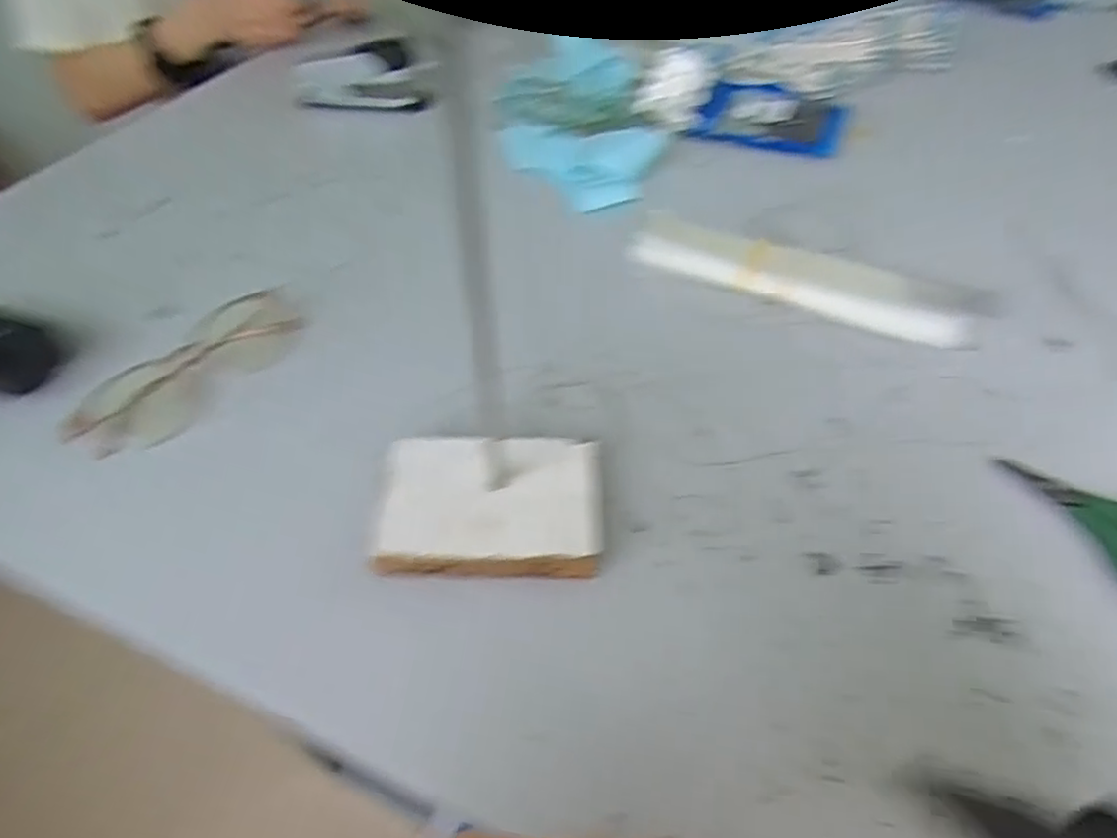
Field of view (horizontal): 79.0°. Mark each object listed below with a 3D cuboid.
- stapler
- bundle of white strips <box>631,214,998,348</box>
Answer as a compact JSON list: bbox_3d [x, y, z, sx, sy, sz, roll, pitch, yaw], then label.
[{"bbox_3d":[-0.180,-0.317,0.621,0.130,0.048,0.048,1,49,4],"label":"stapler"},{"bbox_3d":[0.153,-0.089,0.430,0.211,0.017,0.048,17,50,16],"label":"bundle of white strips"}]

